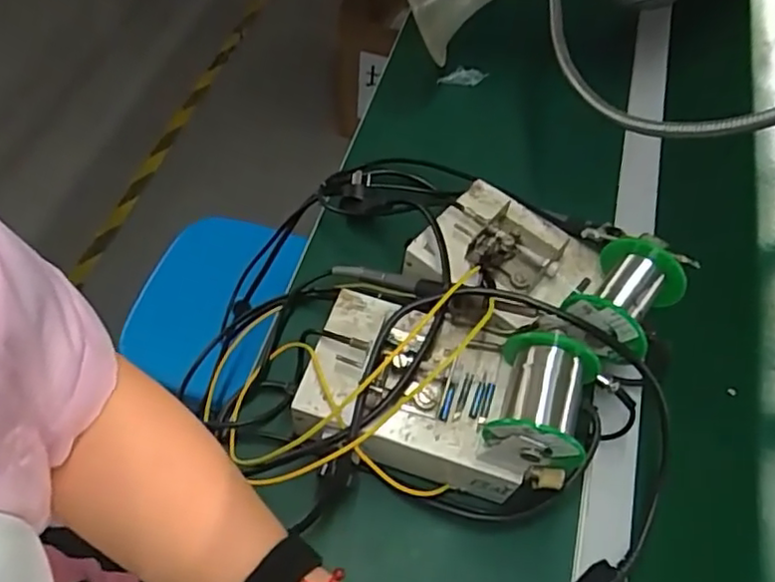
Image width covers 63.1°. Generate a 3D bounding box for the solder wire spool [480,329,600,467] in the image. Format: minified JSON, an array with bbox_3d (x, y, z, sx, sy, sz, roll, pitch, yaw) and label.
[{"bbox_3d":[0.110,0.080,0.451,0.069,0.065,0.089,15,58,5],"label":"solder wire spool"}]

